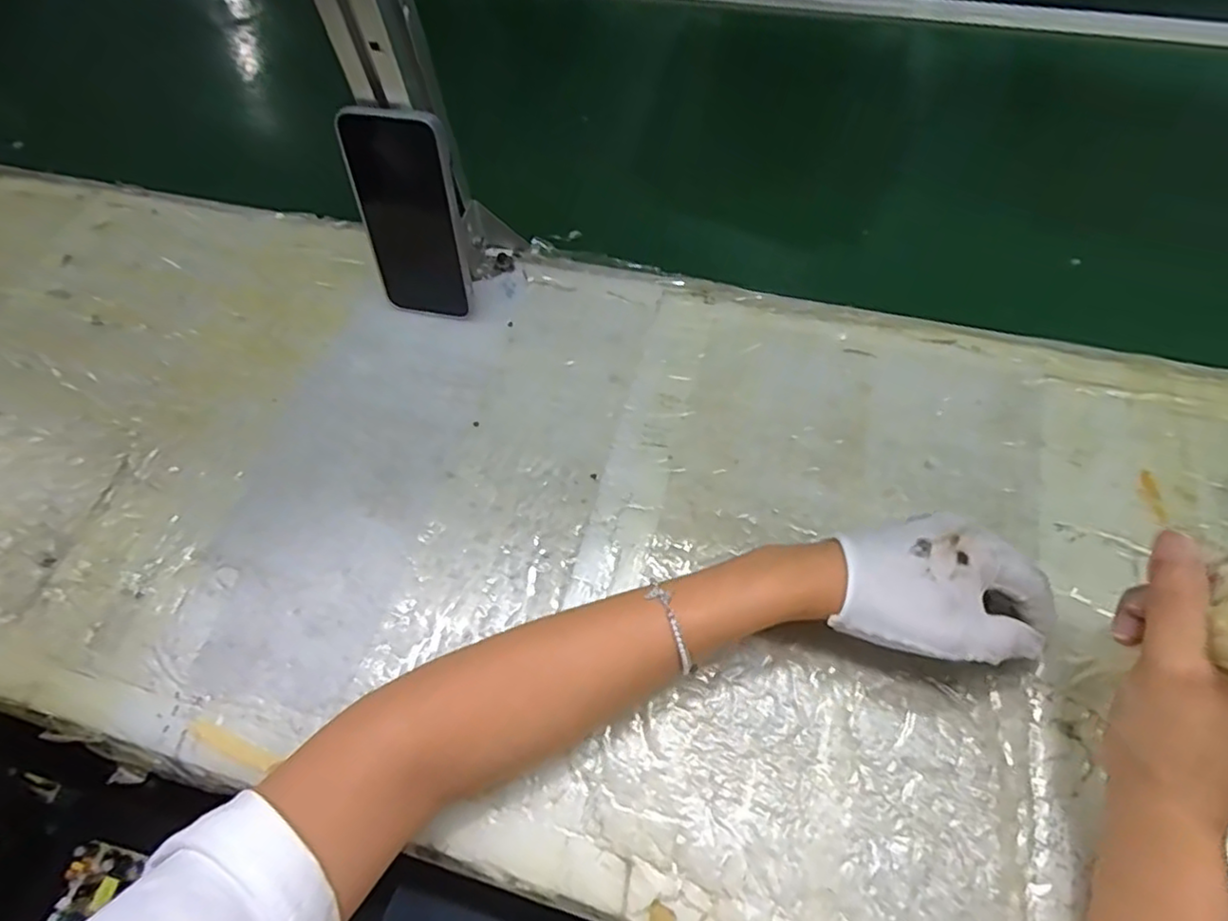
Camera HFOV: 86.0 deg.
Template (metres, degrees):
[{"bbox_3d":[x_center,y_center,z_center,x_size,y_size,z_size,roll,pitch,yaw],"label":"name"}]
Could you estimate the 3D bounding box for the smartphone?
[{"bbox_3d":[-0.146,-0.172,0.469,0.077,0.142,0.015,15,44,14],"label":"smartphone"}]

